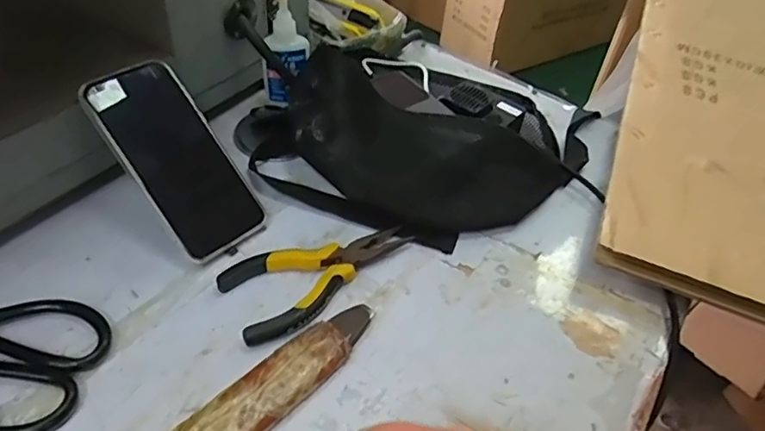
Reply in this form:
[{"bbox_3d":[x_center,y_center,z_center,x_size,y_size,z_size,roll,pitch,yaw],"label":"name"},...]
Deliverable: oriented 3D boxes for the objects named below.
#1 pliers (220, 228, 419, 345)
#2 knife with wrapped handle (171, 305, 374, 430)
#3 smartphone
[{"bbox_3d":[-0.044,0.044,0.444,0.153,0.015,0.068,-21,52,-25],"label":"pliers"},{"bbox_3d":[-0.076,0.119,0.370,0.039,0.018,0.186,36,52,25],"label":"knife with wrapped handle"},{"bbox_3d":[-0.164,-0.045,0.455,0.078,0.014,0.160,-38,98,-35],"label":"smartphone"}]

